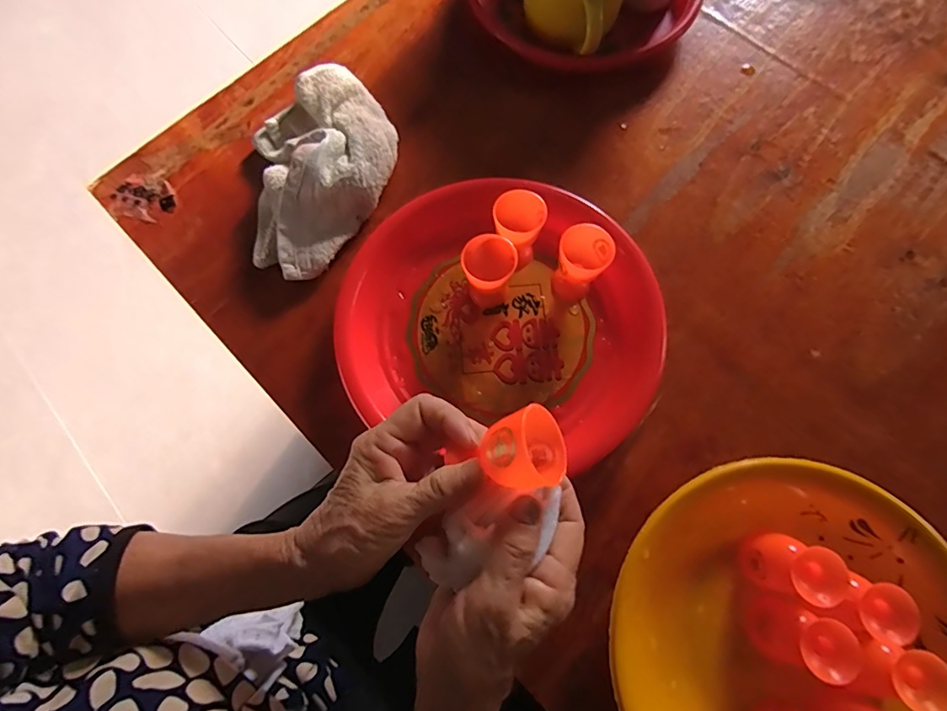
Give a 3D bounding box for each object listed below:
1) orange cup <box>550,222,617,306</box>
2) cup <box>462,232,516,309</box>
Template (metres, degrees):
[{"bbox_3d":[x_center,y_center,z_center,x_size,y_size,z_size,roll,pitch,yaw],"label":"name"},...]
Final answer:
[{"bbox_3d":[0.088,-0.075,0.403,0.040,0.056,0.045,29,75,10],"label":"orange cup"},{"bbox_3d":[0.012,-0.066,0.394,0.039,0.054,0.041,0,73,1],"label":"cup"}]

